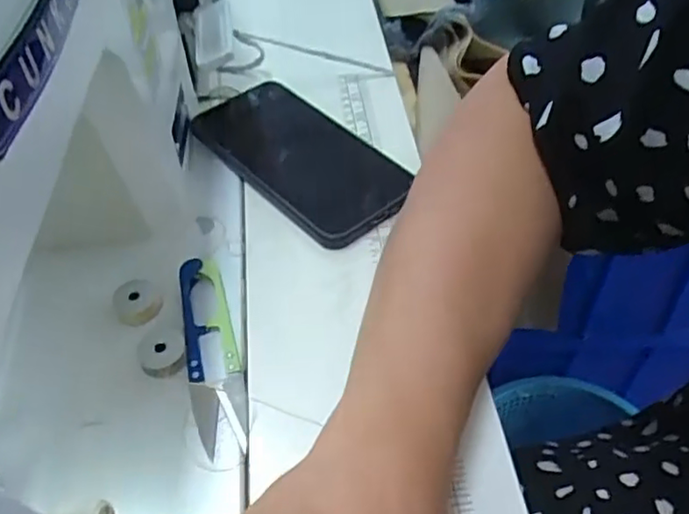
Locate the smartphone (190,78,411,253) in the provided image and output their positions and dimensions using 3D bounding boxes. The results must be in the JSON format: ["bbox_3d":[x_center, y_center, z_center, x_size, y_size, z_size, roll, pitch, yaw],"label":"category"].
[{"bbox_3d":[-0.033,-0.070,0.435,0.081,0.018,0.171,-35,55,-26],"label":"smartphone"}]

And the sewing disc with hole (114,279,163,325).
[{"bbox_3d":[-0.116,0.025,0.353,0.025,0.009,0.028,-24,51,-18],"label":"sewing disc with hole"}]

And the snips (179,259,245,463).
[{"bbox_3d":[-0.072,0.046,0.335,0.026,0.010,0.119,-13,48,-9],"label":"snips"}]

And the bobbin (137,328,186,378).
[{"bbox_3d":[-0.096,0.049,0.330,0.024,0.008,0.028,-16,49,-12],"label":"bobbin"}]

